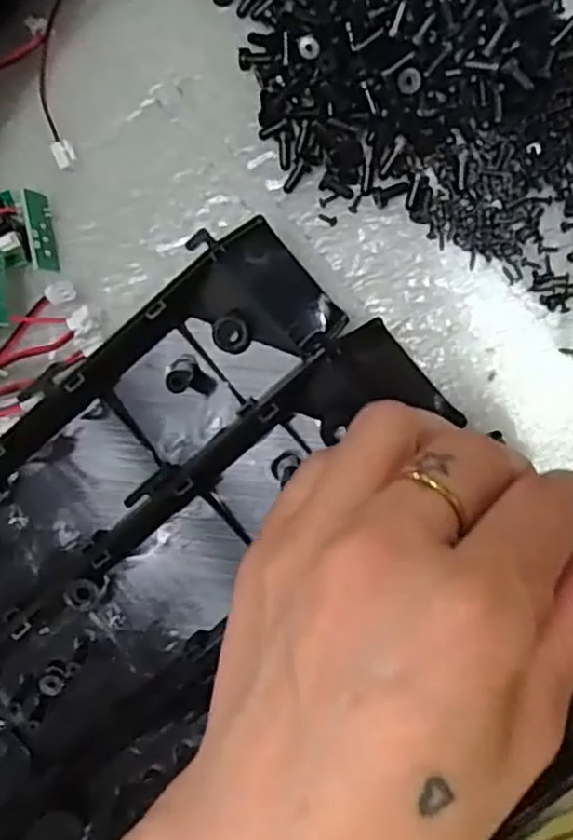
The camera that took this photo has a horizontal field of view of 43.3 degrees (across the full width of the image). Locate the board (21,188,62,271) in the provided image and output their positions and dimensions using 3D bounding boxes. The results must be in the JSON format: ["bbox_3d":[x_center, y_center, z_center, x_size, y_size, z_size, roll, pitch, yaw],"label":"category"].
[{"bbox_3d":[-0.089,-0.068,0.261,0.005,0.015,0.030,-9,86,9],"label":"board"}]

